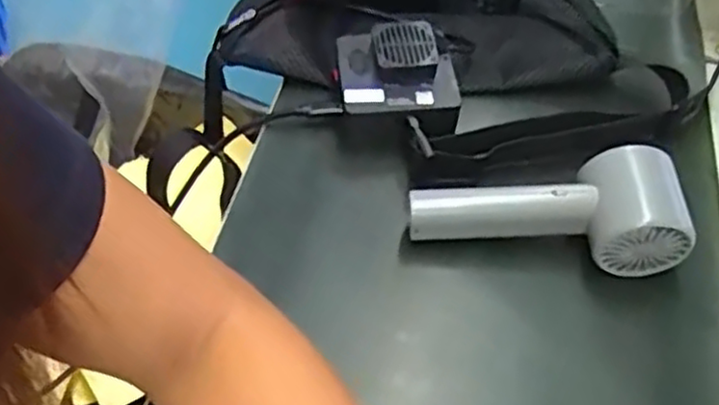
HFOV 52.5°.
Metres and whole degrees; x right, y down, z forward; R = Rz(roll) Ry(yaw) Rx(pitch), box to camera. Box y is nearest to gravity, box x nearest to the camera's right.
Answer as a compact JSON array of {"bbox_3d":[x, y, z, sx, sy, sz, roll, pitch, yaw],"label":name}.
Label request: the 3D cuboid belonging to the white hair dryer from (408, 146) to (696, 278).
[{"bbox_3d":[0.108,0.004,0.426,0.153,0.052,0.054,5,52,-2],"label":"white hair dryer"}]

